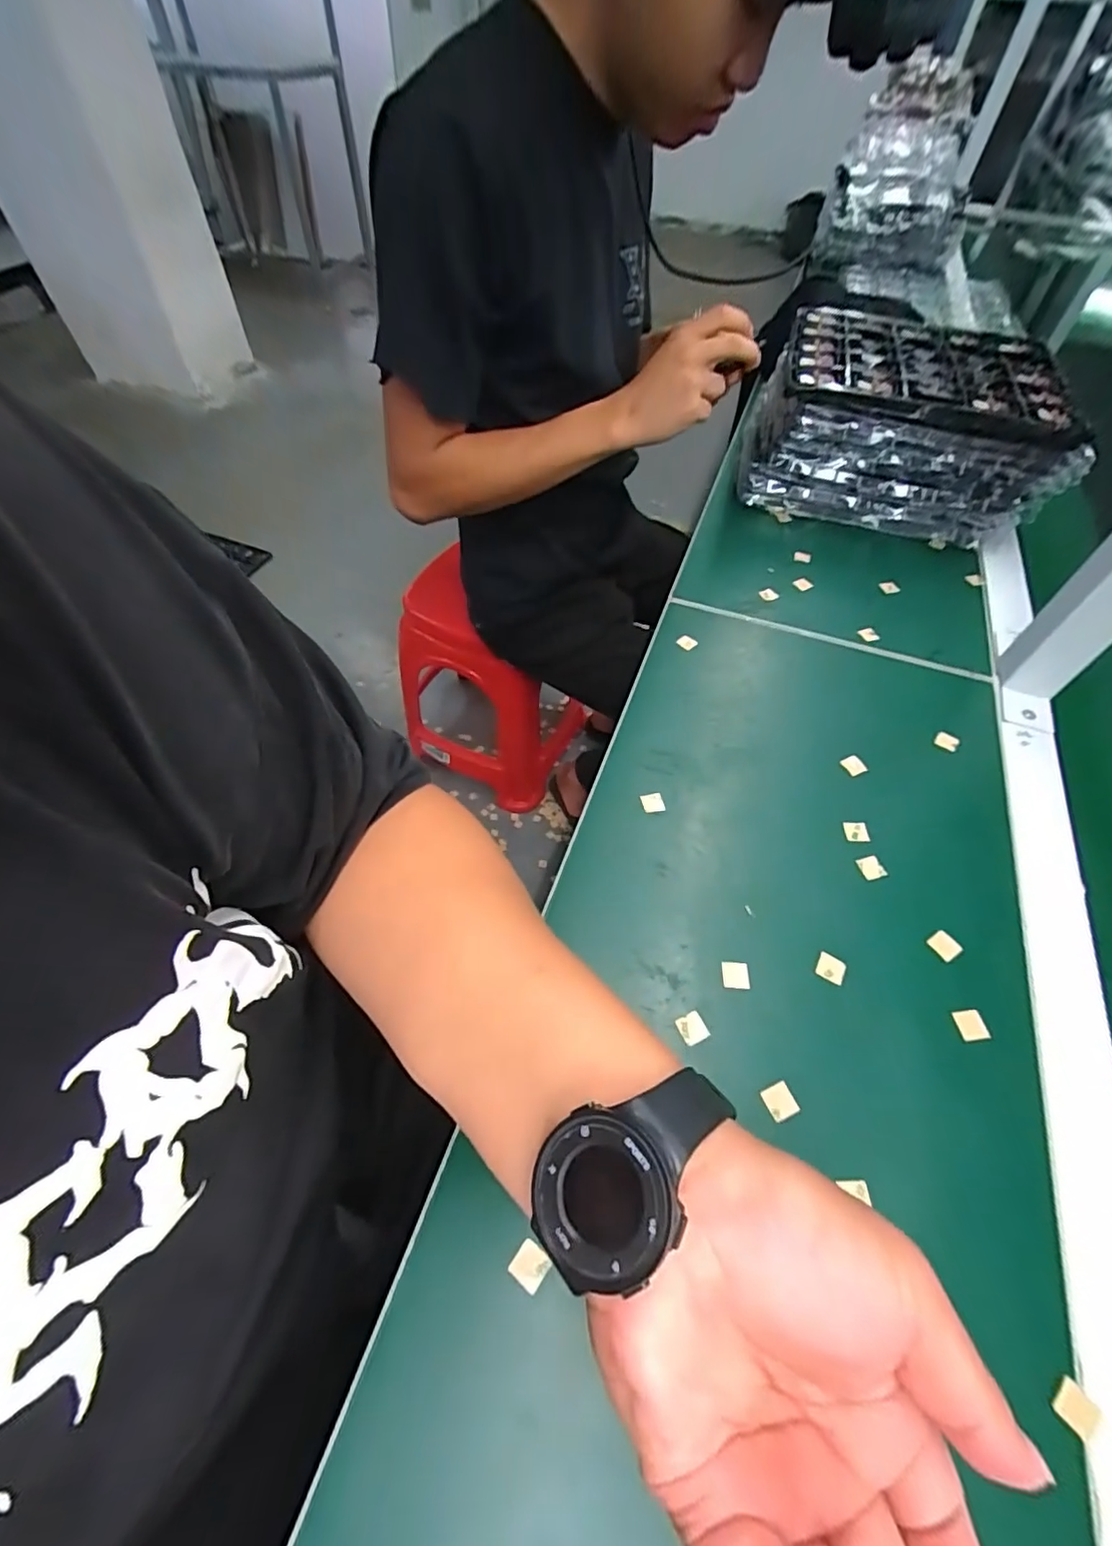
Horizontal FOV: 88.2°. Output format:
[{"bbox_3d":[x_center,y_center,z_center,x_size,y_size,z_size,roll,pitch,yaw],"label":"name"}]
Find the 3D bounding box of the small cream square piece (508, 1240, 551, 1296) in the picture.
[{"bbox_3d":[-0.012,0.234,0.271,0.017,0.004,0.015,36,60,19],"label":"small cream square piece"}]

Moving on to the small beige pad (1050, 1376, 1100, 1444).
[{"bbox_3d":[0.226,0.276,0.249,0.016,0.004,0.015,39,74,24],"label":"small beige pad"}]

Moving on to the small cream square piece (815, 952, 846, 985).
[{"bbox_3d":[0.171,0.122,0.357,0.016,0.004,0.015,25,66,15],"label":"small cream square piece"}]

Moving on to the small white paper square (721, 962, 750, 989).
[{"bbox_3d":[0.111,0.124,0.354,0.016,0.004,0.015,4,55,-1],"label":"small white paper square"}]

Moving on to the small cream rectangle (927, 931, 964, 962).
[{"bbox_3d":[0.250,0.110,0.367,0.016,0.004,0.017,-26,61,-20],"label":"small cream rectangle"}]

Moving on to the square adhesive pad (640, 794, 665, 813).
[{"bbox_3d":[0.072,0.023,0.427,0.017,0.004,0.015,-12,57,-12],"label":"square adhesive pad"}]

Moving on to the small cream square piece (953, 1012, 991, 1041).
[{"bbox_3d":[0.246,0.149,0.339,0.016,0.004,0.016,-3,55,-7],"label":"small cream square piece"}]

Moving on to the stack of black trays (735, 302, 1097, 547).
[{"bbox_3d":[0.384,-0.398,0.659,0.293,0.129,0.254,15,55,8],"label":"stack of black trays"}]

